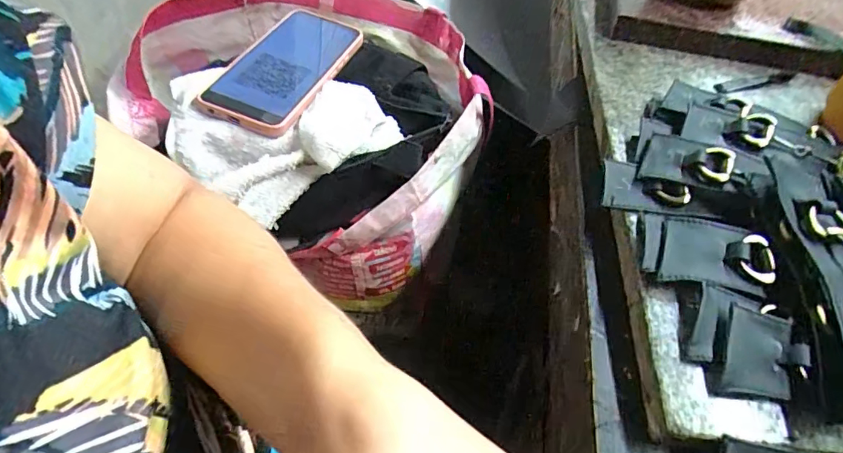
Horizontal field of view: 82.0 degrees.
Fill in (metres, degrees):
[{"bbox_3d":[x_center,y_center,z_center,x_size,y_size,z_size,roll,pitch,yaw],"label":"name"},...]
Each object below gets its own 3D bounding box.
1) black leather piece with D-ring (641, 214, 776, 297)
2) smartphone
[{"bbox_3d":[0.150,0.014,0.254,0.060,0.014,0.045,16,53,10],"label":"black leather piece with D-ring"},{"bbox_3d":[-0.120,-0.145,0.434,0.080,0.015,0.169,17,53,10],"label":"smartphone"}]

